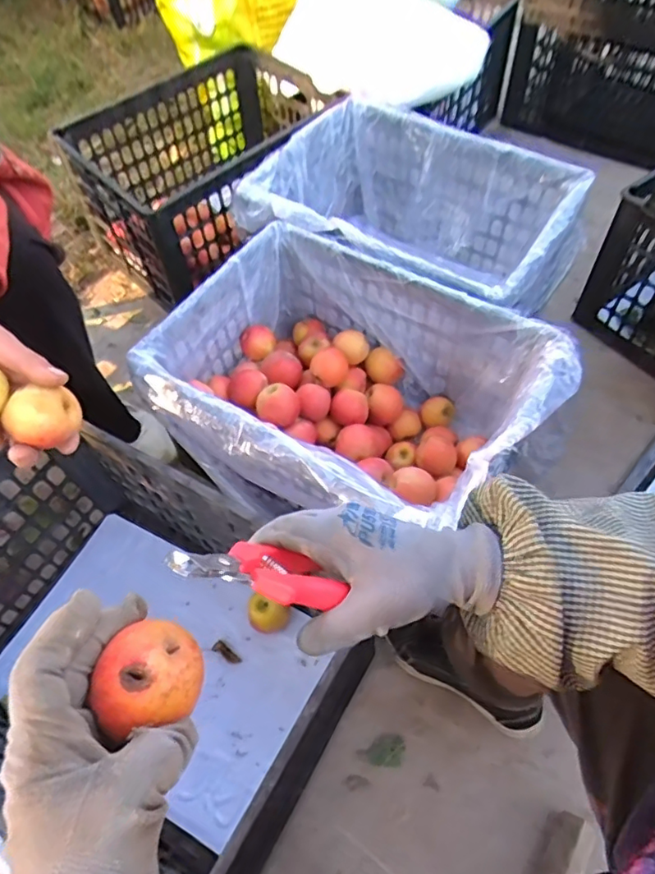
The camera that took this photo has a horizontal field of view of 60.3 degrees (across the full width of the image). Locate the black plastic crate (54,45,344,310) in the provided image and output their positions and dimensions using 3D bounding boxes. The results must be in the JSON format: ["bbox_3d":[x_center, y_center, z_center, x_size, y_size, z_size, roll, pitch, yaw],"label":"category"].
[{"bbox_3d":[-0.236,-0.556,1.176,0.356,0.225,0.523,33,62,23],"label":"black plastic crate"}]

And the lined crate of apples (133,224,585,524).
[{"bbox_3d":[0.030,-0.043,0.815,0.494,0.218,0.369,26,60,19],"label":"lined crate of apples"}]

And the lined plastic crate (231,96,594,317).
[{"bbox_3d":[0.150,-0.349,1.018,0.510,0.254,0.374,25,60,19],"label":"lined plastic crate"}]

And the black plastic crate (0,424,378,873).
[{"bbox_3d":[-0.232,0.250,0.670,0.480,0.271,0.345,24,59,18],"label":"black plastic crate"}]

